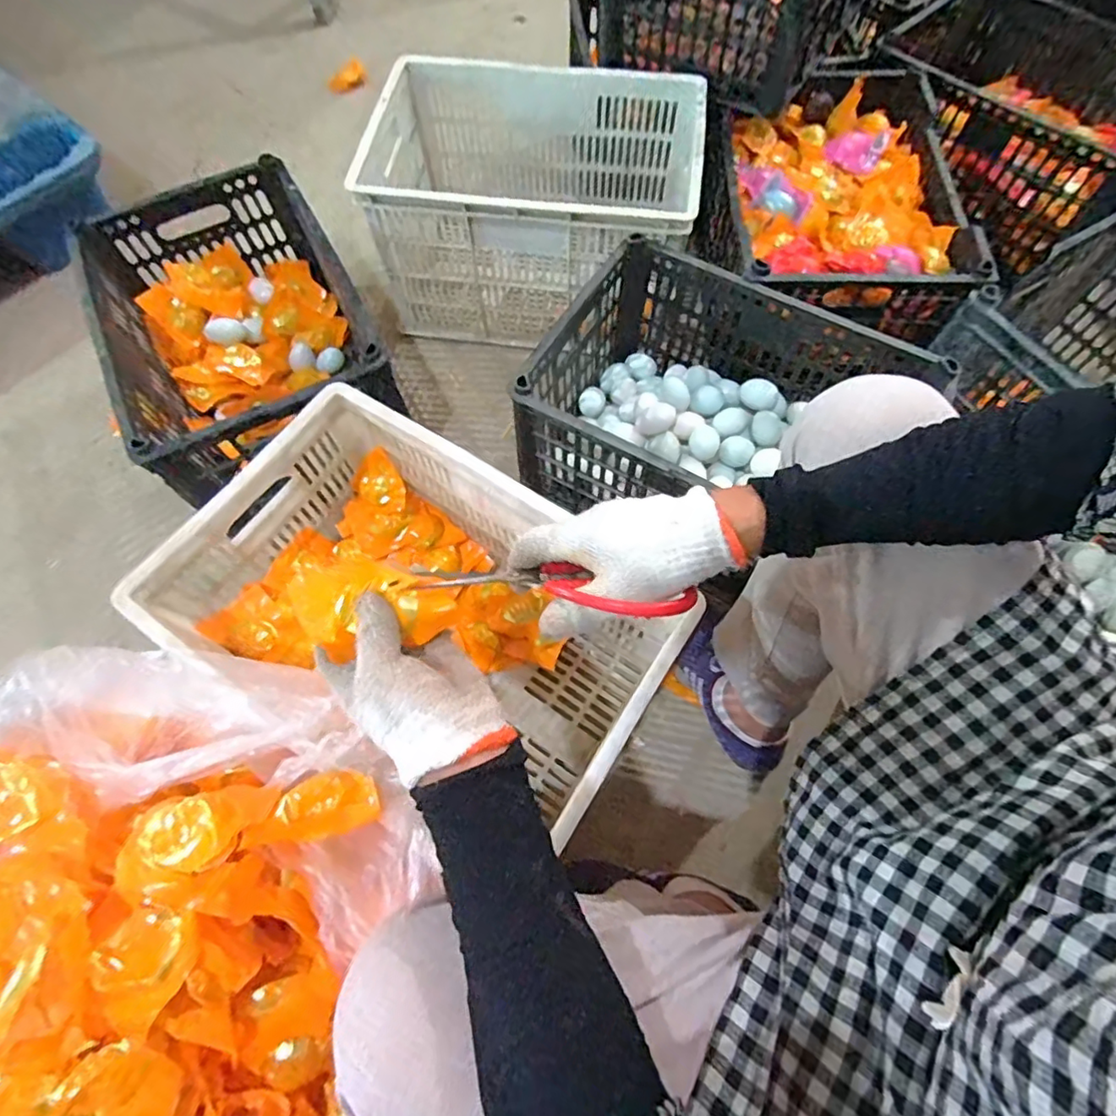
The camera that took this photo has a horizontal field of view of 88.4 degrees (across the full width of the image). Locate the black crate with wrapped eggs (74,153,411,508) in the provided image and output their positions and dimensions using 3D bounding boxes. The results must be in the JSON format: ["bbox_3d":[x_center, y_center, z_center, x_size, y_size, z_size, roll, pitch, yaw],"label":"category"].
[{"bbox_3d":[-0.434,-0.314,0.831,0.316,0.192,0.463,-24,68,-8],"label":"black crate with wrapped eggs"}]

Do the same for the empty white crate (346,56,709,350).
[{"bbox_3d":[-0.031,-0.546,0.913,0.464,0.257,0.316,11,67,7],"label":"empty white crate"}]

